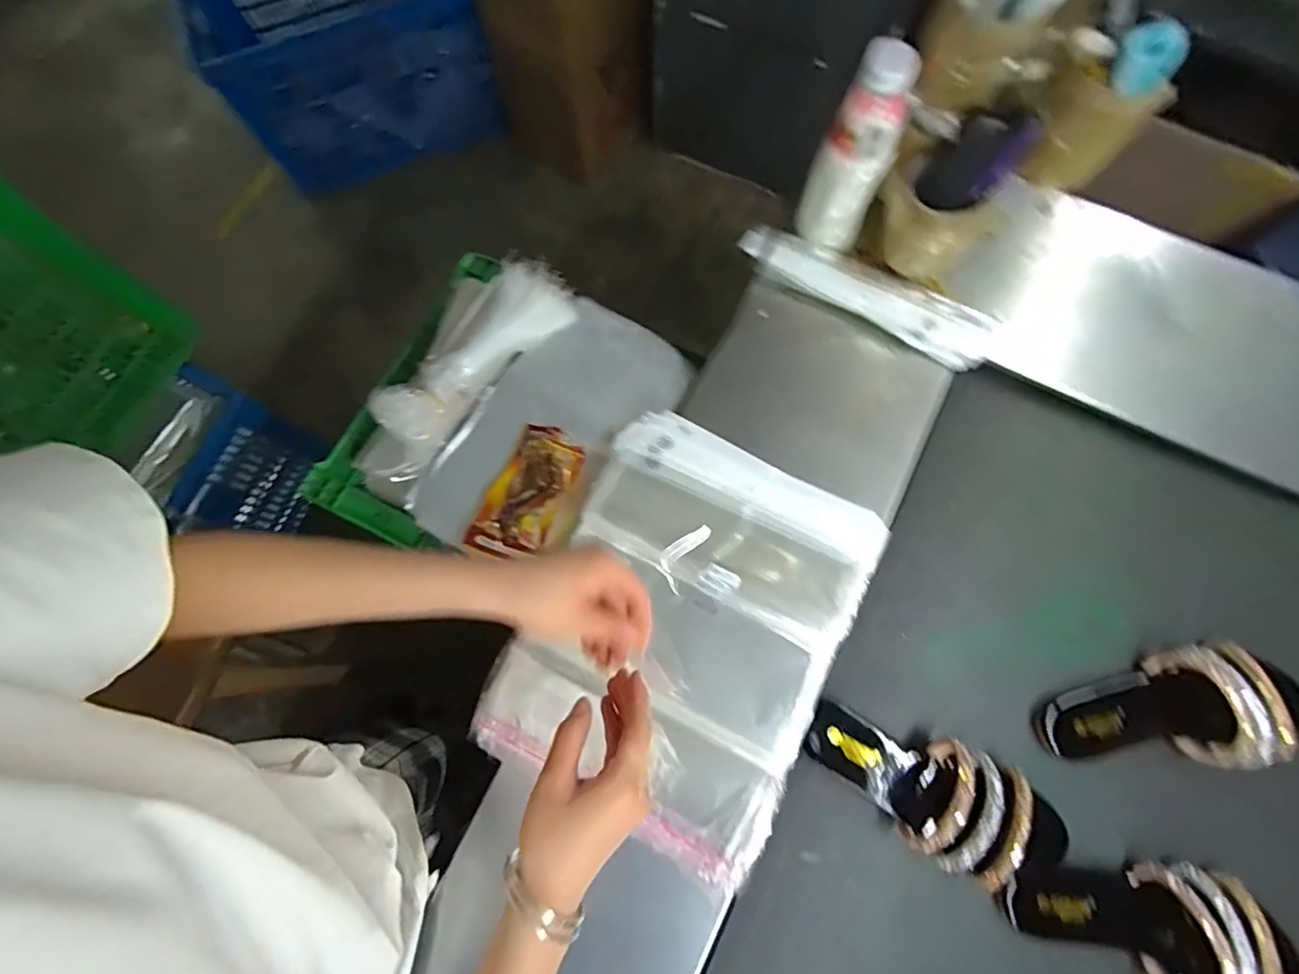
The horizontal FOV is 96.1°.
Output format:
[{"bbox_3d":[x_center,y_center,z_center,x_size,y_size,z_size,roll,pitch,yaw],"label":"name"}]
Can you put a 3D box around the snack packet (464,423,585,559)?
[{"bbox_3d":[-0.123,0.008,0.623,0.088,0.033,0.148,21,78,6],"label":"snack packet"}]

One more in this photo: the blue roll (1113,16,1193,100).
[{"bbox_3d":[0.366,-0.315,0.428,0.036,0.034,0.043,-44,79,-8],"label":"blue roll"}]

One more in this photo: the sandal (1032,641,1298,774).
[{"bbox_3d":[0.507,0.209,0.546,0.253,0.053,0.103,-9,76,-1],"label":"sandal"}]

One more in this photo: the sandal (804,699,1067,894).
[{"bbox_3d":[0.262,0.280,0.527,0.237,0.063,0.098,26,78,7],"label":"sandal"}]

